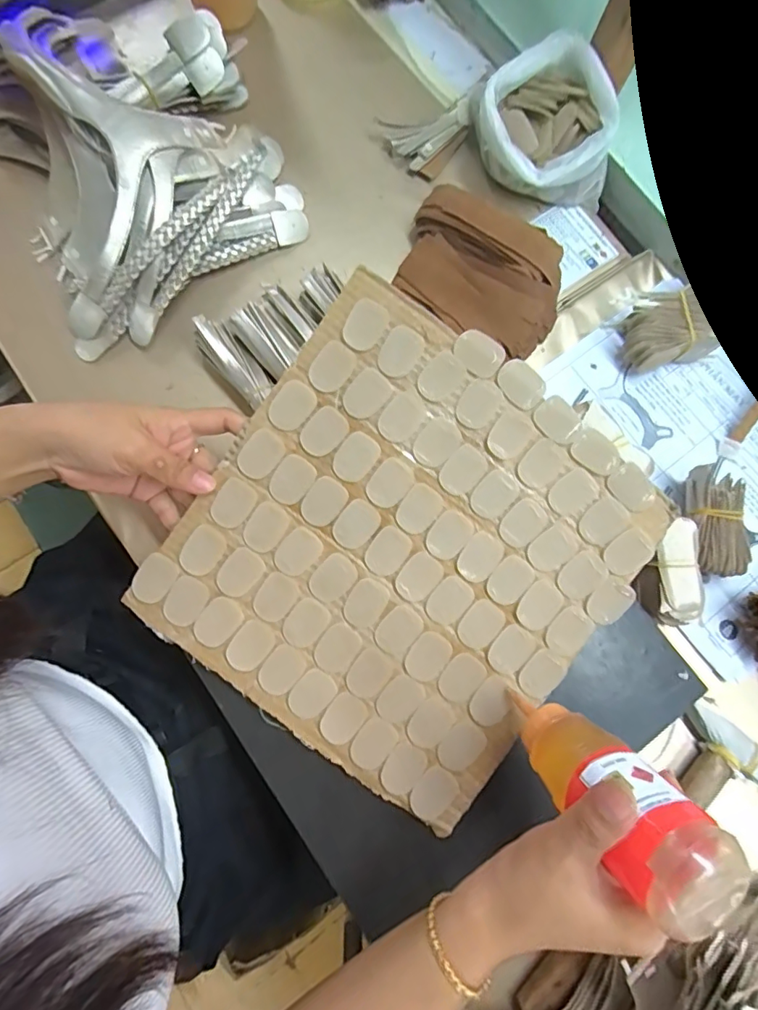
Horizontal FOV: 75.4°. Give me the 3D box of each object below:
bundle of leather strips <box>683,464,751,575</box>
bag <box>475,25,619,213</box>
[{"bbox_3d":[0.271,0.014,0.401,0.046,0.044,0.083,5,78,0],"label":"bundle of leather strips"},{"bbox_3d":[0.145,-0.329,0.438,0.106,0.076,0.104,-21,80,-6],"label":"bag"}]

